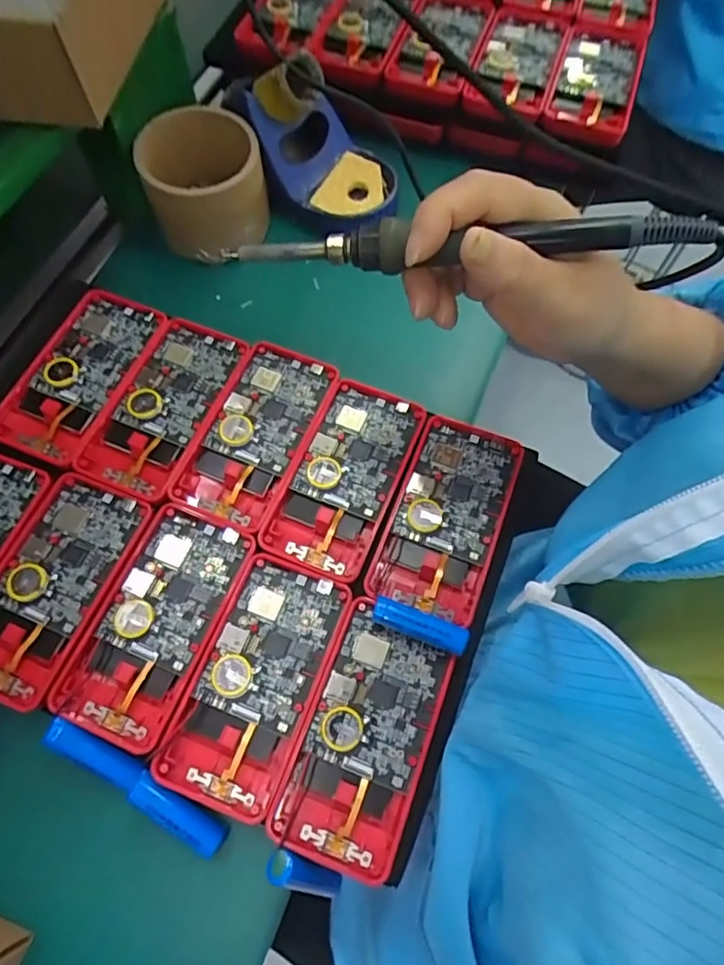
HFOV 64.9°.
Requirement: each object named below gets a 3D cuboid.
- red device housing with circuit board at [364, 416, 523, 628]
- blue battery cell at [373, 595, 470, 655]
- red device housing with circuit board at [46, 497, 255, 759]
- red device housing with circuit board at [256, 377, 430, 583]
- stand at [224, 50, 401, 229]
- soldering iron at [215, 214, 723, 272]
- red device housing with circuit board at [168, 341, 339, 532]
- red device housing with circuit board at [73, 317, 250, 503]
[{"bbox_3d":[0.051,0.019,0.336,0.061,0.013,0.117,20,70,9],"label":"red device housing with circuit board"},{"bbox_3d":[0.031,0.076,0.303,0.050,0.015,0.015,19,70,8],"label":"blue battery cell"},{"bbox_3d":[-0.112,0.073,0.308,0.062,0.012,0.122,21,70,9],"label":"red device housing with circuit board"},{"bbox_3d":[-0.010,-0.004,0.345,0.059,0.012,0.120,21,70,9],"label":"red device housing with circuit board"},{"bbox_3d":[-0.029,-0.255,0.419,0.122,0.077,0.077,30,71,12],"label":"stand"},{"bbox_3d":[0.039,-0.104,0.246,0.203,0.016,0.014,1,68,11],"label":"soldering iron"},{"bbox_3d":[-0.066,-0.032,0.357,0.063,0.011,0.121,22,70,9],"label":"red device housing with circuit board"},{"bbox_3d":[-0.125,-0.050,0.362,0.063,0.009,0.120,19,70,8],"label":"red device housing with circuit board"}]

